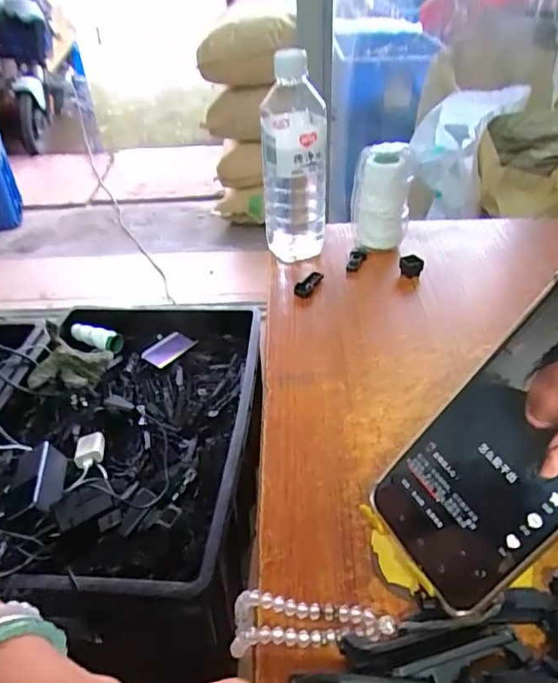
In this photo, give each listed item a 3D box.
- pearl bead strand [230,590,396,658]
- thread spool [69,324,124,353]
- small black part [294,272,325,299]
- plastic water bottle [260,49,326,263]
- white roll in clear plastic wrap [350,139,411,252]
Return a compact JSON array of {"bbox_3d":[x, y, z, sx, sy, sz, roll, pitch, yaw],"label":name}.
[{"bbox_3d":[0.016,0.149,0.281,0.083,0.011,0.029,-1,37,3],"label":"pearl bead strand"},{"bbox_3d":[-0.360,-0.004,1.037,0.118,0.036,0.046,19,42,26],"label":"thread spool"},{"bbox_3d":[0.032,-0.059,0.556,0.013,0.016,0.043,20,43,27],"label":"small black part"},{"bbox_3d":[0.016,-0.186,0.562,0.068,0.209,0.065,-3,37,0],"label":"plastic water bottle"},{"bbox_3d":[0.117,-0.165,0.607,0.064,0.118,0.049,3,37,8],"label":"white roll in clear plastic wrap"}]

